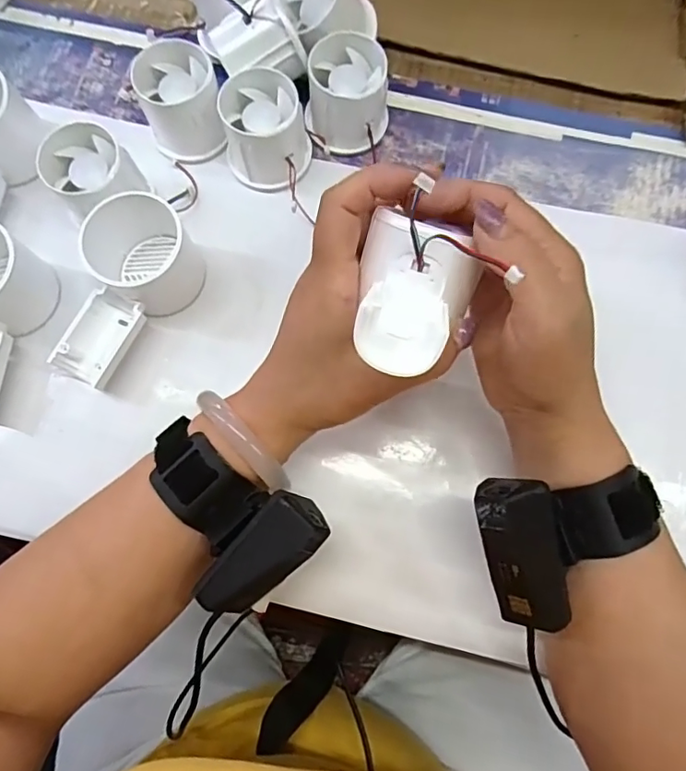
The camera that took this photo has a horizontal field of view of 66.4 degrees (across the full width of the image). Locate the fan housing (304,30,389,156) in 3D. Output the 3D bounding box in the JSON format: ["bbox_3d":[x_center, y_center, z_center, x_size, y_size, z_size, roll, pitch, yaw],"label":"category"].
[{"bbox_3d":[0.003,-0.194,0.356,0.055,0.049,0.060,4,77,1],"label":"fan housing"}]

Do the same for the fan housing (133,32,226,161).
[{"bbox_3d":[-0.107,-0.190,0.354,0.051,0.051,0.059,-11,77,-2],"label":"fan housing"}]

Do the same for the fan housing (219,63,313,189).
[{"bbox_3d":[-0.052,-0.169,0.350,0.057,0.045,0.063,4,77,1],"label":"fan housing"}]

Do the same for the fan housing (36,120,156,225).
[{"bbox_3d":[-0.159,-0.135,0.342,0.052,0.047,0.053,0,77,0],"label":"fan housing"}]

